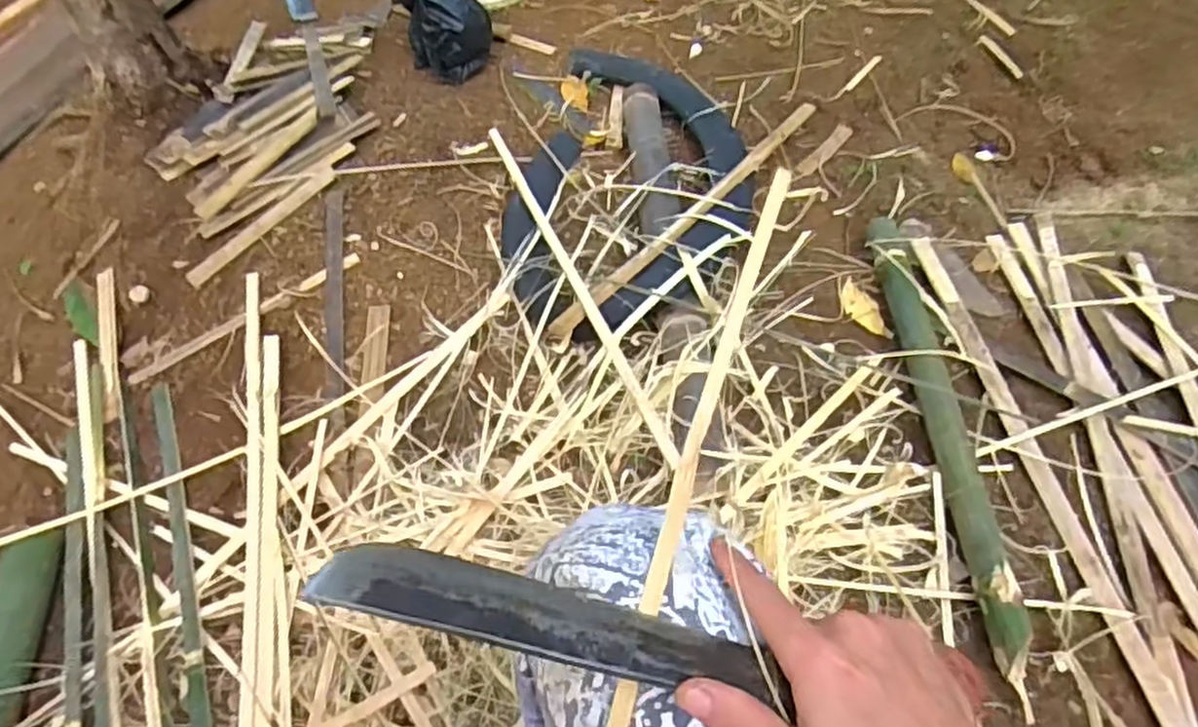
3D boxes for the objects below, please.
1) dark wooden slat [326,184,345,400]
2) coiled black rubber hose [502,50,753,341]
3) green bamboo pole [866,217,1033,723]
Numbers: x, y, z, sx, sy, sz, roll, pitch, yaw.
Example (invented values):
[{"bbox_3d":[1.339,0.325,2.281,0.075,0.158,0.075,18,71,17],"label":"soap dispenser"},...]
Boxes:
[{"bbox_3d":[-0.353,-0.103,0.995,0.022,0.006,0.328,-6,64,-7],"label":"dark wooden slat"},{"bbox_3d":[0.054,-0.278,1.113,0.349,0.085,0.658,10,55,10],"label":"coiled black rubber hose"},{"bbox_3d":[0.406,0.051,0.876,0.056,0.049,0.631,-2,54,2],"label":"green bamboo pole"}]

